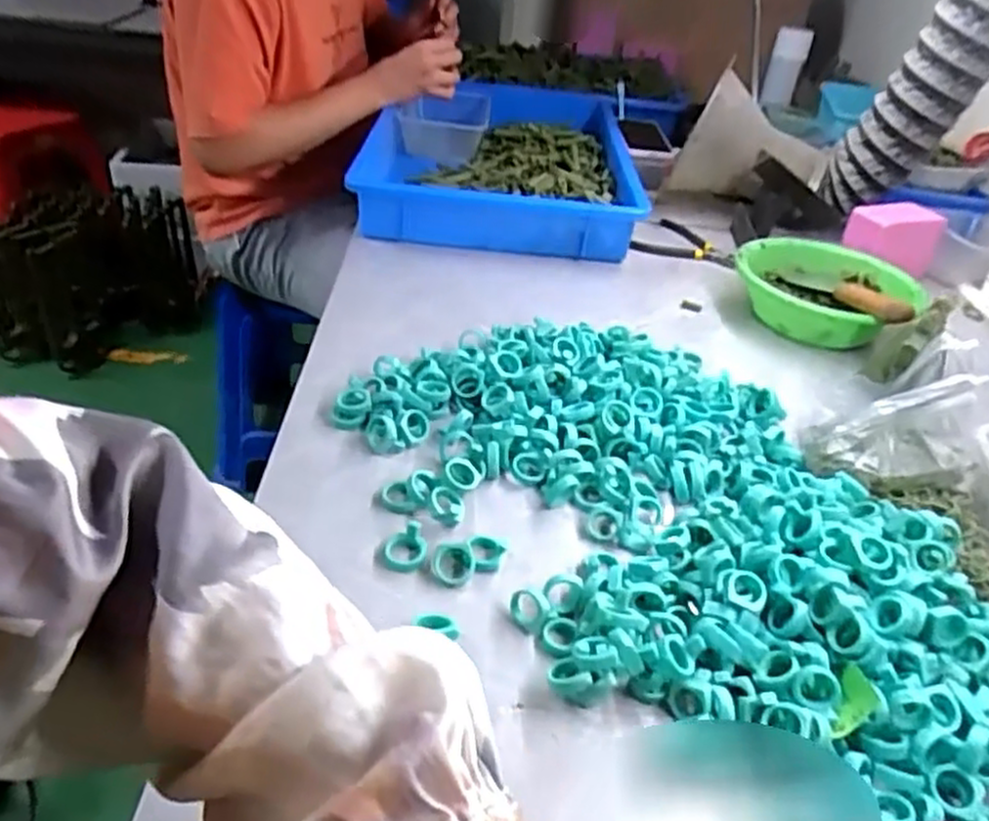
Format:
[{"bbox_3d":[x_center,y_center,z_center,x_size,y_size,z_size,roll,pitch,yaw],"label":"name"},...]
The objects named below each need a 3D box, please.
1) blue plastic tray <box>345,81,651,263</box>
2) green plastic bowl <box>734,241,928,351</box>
[{"bbox_3d":[0.009,-0.397,1.166,0.372,0.077,0.611,5,35,-2],"label":"blue plastic tray"},{"bbox_3d":[0.375,-0.132,0.879,0.189,0.069,0.175,4,35,-3],"label":"green plastic bowl"}]

